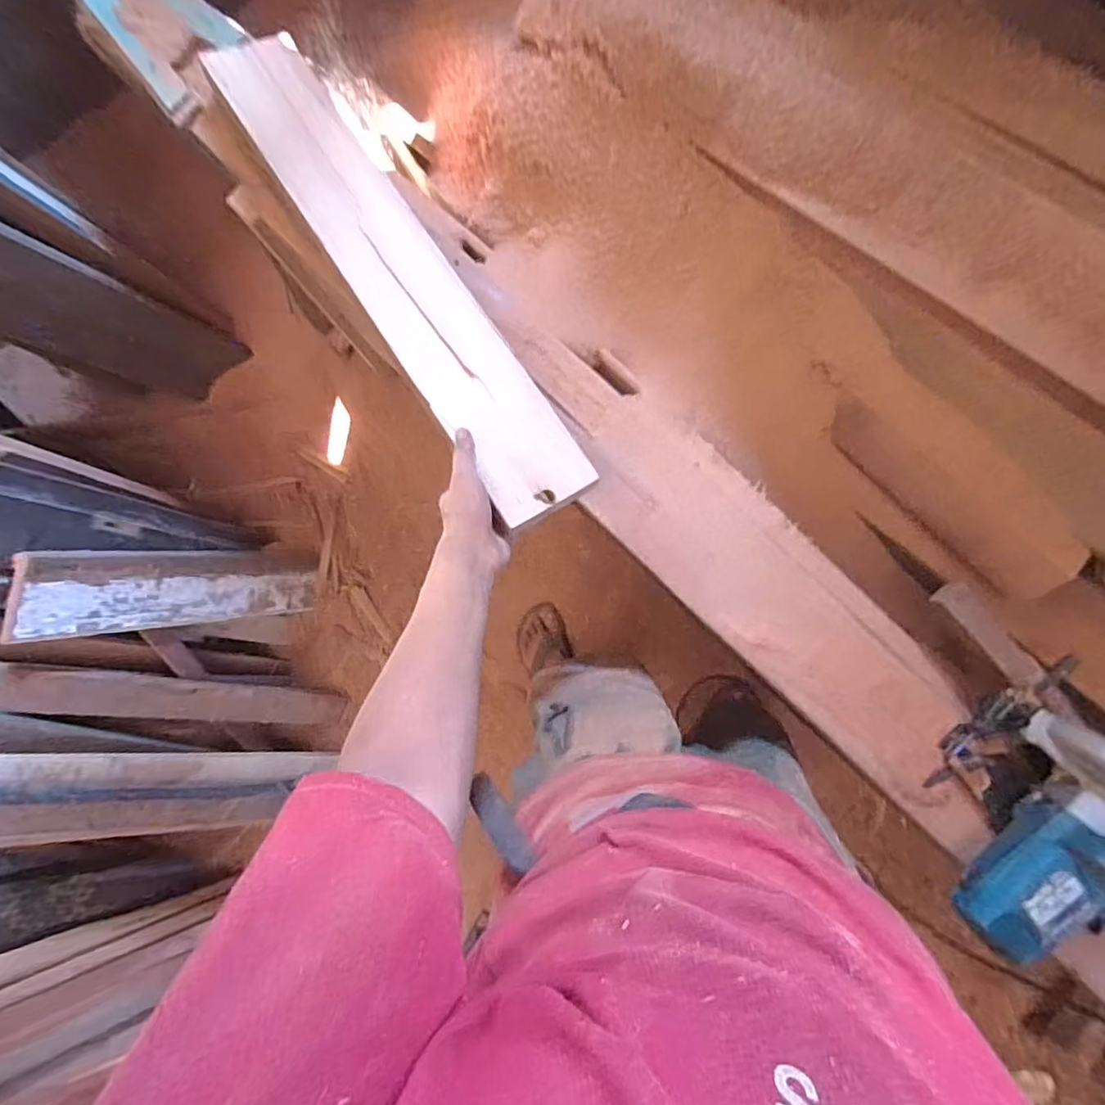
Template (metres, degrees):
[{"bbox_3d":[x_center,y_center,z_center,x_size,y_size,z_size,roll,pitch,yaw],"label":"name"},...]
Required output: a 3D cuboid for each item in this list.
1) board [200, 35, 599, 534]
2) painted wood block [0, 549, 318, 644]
[{"bbox_3d":[-0.187,-0.341,0.685,0.112,0.011,0.714,-29,77,-19],"label":"board"},{"bbox_3d":[-0.645,0.064,1.098,0.054,0.547,0.134,-3,89,22],"label":"painted wood block"}]

